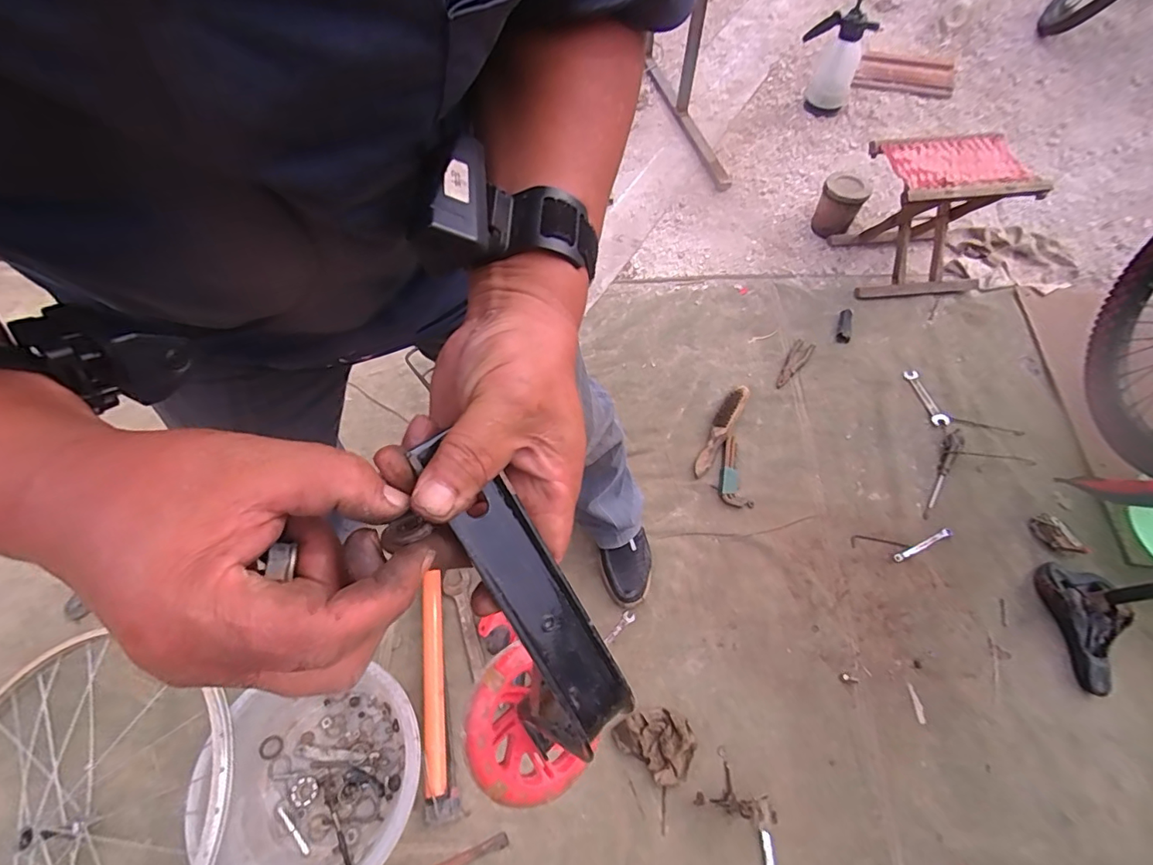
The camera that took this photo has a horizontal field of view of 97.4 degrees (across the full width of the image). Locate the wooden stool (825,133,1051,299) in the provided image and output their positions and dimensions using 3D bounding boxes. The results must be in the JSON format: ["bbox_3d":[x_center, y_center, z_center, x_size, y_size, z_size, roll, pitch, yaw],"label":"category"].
[{"bbox_3d":[0.947,-0.578,1.360,0.343,0.310,0.325,1,61,2],"label":"wooden stool"}]

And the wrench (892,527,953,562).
[{"bbox_3d":[0.691,0.225,1.012,0.128,0.012,0.018,-27,65,0],"label":"wrench"}]

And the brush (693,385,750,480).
[{"bbox_3d":[0.332,-0.007,1.165,0.046,0.035,0.252,27,65,15],"label":"brush"}]

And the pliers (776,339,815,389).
[{"bbox_3d":[0.544,-0.171,1.268,0.046,0.014,0.166,31,66,17],"label":"pliers"}]

